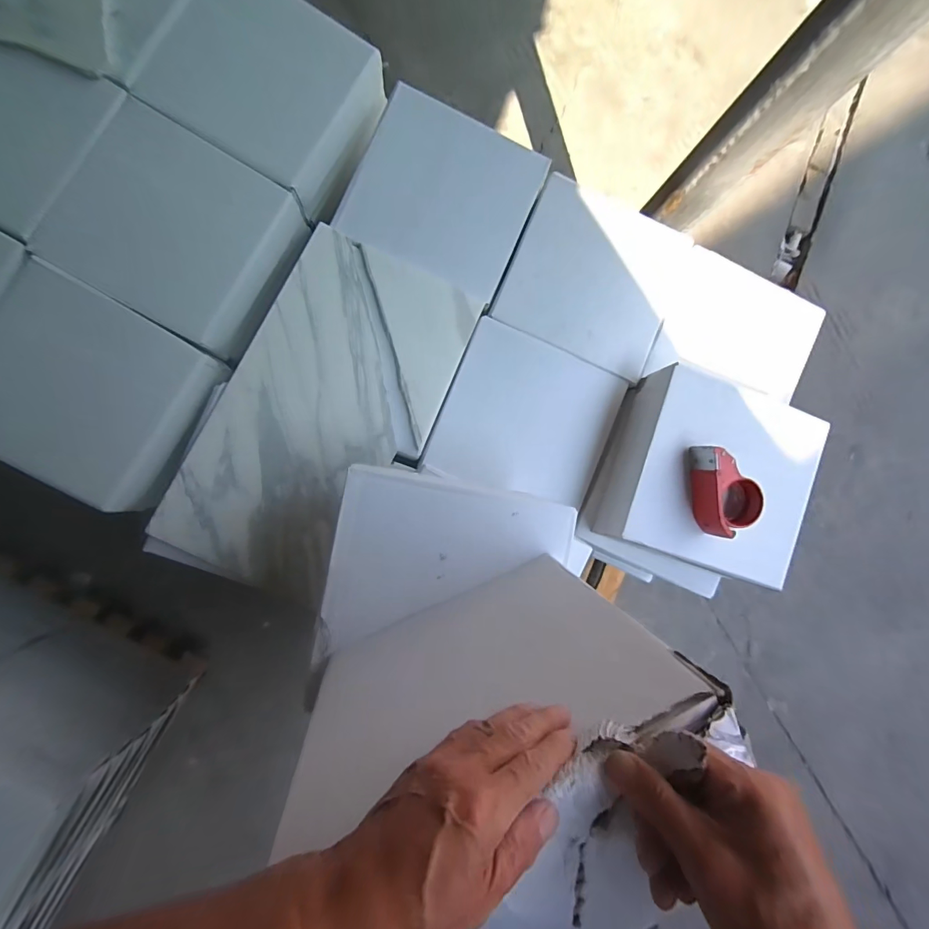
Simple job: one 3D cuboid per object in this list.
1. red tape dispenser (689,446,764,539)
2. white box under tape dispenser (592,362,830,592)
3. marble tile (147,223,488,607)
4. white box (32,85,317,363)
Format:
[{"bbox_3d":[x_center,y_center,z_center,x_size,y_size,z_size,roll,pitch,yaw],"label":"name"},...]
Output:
[{"bbox_3d":[0.423,0.039,0.680,0.082,0.060,0.141,-8,89,-7],"label":"red tape dispenser"},{"bbox_3d":[0.441,0.023,0.753,0.319,0.117,0.317,19,86,-6],"label":"white box under tape dispenser"},{"bbox_3d":[-0.234,-0.085,0.717,0.323,0.016,0.591,26,83,-5],"label":"marble tile"},{"bbox_3d":[-0.512,-0.415,0.774,0.328,0.107,0.324,30,85,-5],"label":"white box"}]

